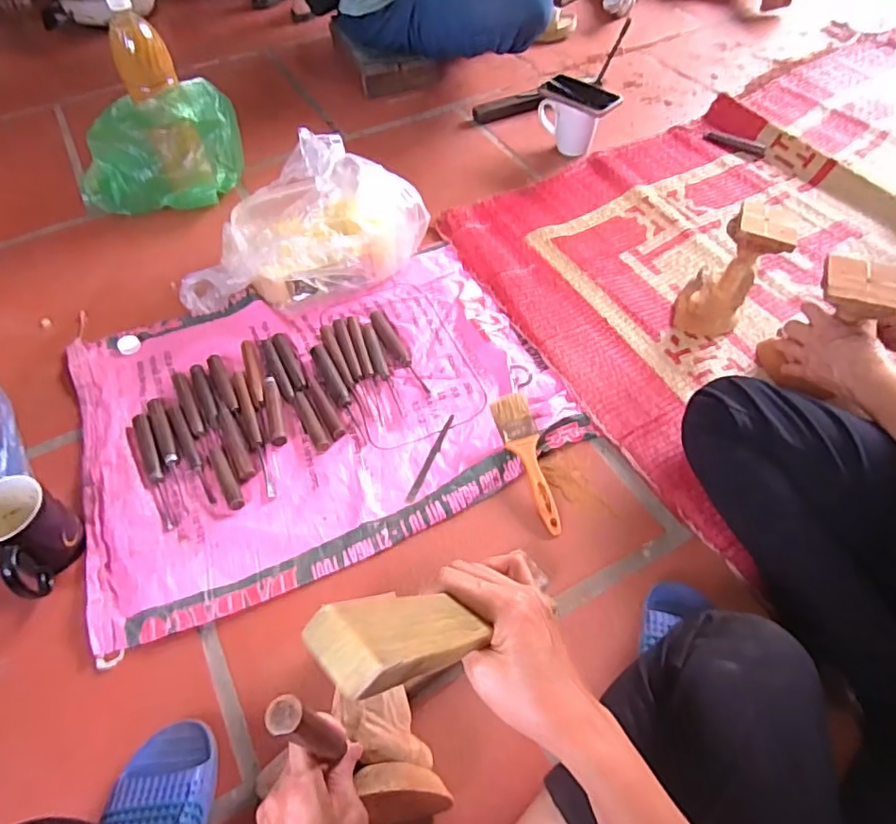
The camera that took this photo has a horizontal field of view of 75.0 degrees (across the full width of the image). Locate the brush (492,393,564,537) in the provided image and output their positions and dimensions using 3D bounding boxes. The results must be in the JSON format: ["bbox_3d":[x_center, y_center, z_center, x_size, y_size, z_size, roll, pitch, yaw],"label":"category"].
[{"bbox_3d":[0.101,0.062,0.719,0.044,0.014,0.178,-14,70,-8],"label":"brush"}]

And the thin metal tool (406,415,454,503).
[{"bbox_3d":[-0.021,0.058,0.755,0.012,0.004,0.136,20,58,15],"label":"thin metal tool"}]

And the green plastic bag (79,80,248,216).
[{"bbox_3d":[-0.540,-0.483,1.064,0.284,0.176,0.170,4,55,5],"label":"green plastic bag"}]

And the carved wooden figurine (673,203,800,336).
[{"bbox_3d":[0.391,-0.191,0.810,0.104,0.176,0.097,22,59,17],"label":"carved wooden figurine"}]

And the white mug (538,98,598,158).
[{"bbox_3d":[0.231,-0.562,1.138,0.115,0.091,0.077,10,56,9],"label":"white mug"}]

